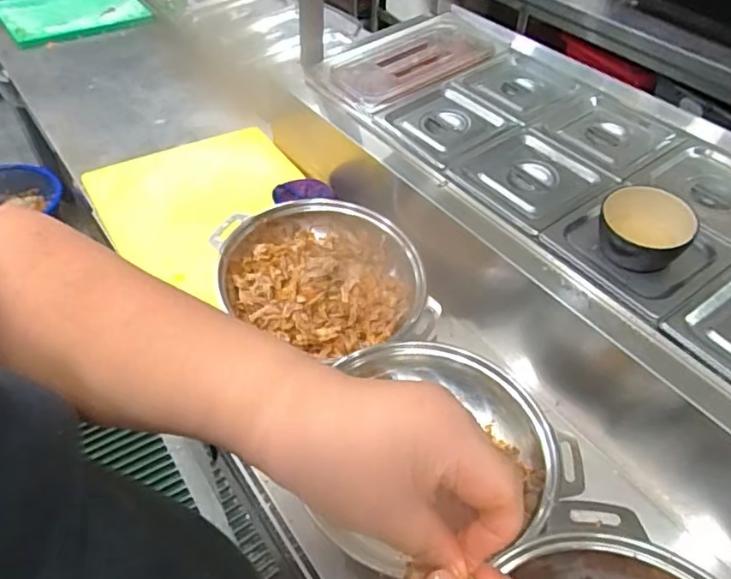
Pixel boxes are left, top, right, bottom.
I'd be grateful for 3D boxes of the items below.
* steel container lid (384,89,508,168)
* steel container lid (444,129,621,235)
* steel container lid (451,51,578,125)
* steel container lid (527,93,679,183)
[{"bbox_3d":[0.126,-0.257,0.892,0.163,0.022,0.156,-26,52,-26],"label":"steel container lid"},{"bbox_3d":[0.233,-0.158,0.799,0.164,0.022,0.173,-25,52,-25],"label":"steel container lid"},{"bbox_3d":[0.255,-0.339,0.953,0.160,0.019,0.165,-28,53,-28],"label":"steel container lid"},{"bbox_3d":[0.357,-0.242,0.865,0.165,0.023,0.184,-25,51,-25],"label":"steel container lid"}]

